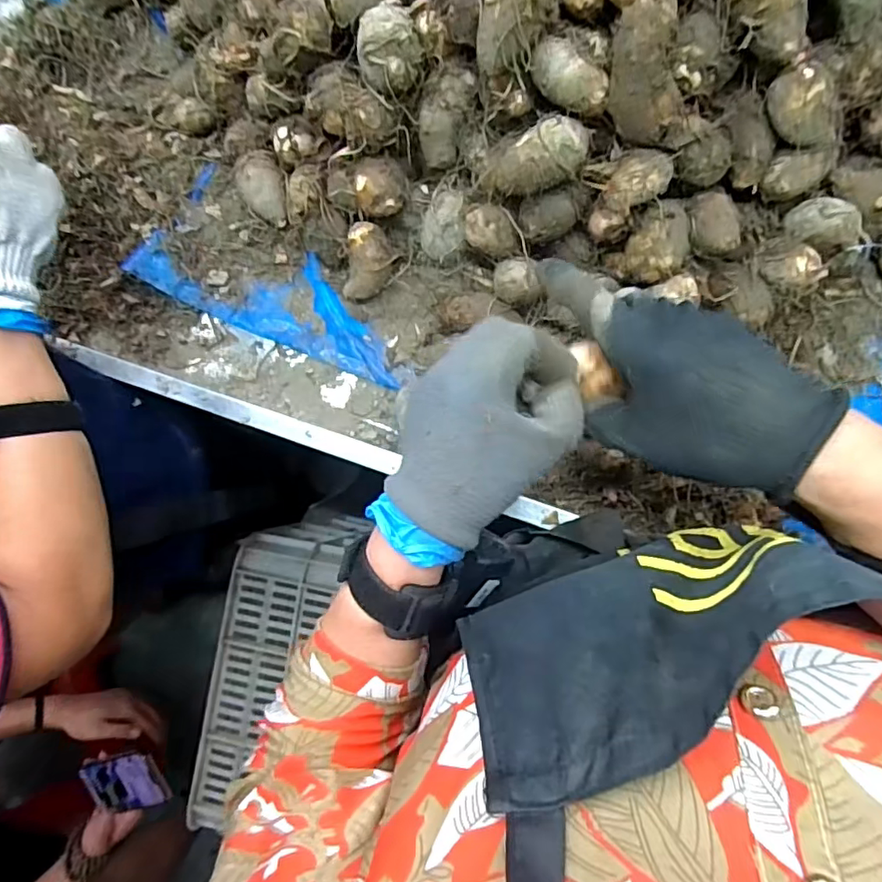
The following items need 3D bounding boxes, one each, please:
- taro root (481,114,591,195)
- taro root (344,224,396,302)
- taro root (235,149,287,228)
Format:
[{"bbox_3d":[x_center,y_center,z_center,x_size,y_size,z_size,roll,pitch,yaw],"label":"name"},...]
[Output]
[{"bbox_3d":[0.068,-0.201,0.404,0.074,0.033,0.039,-11,82,5],"label":"taro root"},{"bbox_3d":[-0.063,-0.159,0.508,0.042,0.035,0.062,11,85,7],"label":"taro root"},{"bbox_3d":[-0.162,-0.234,0.529,0.043,0.032,0.064,-31,81,2],"label":"taro root"}]

